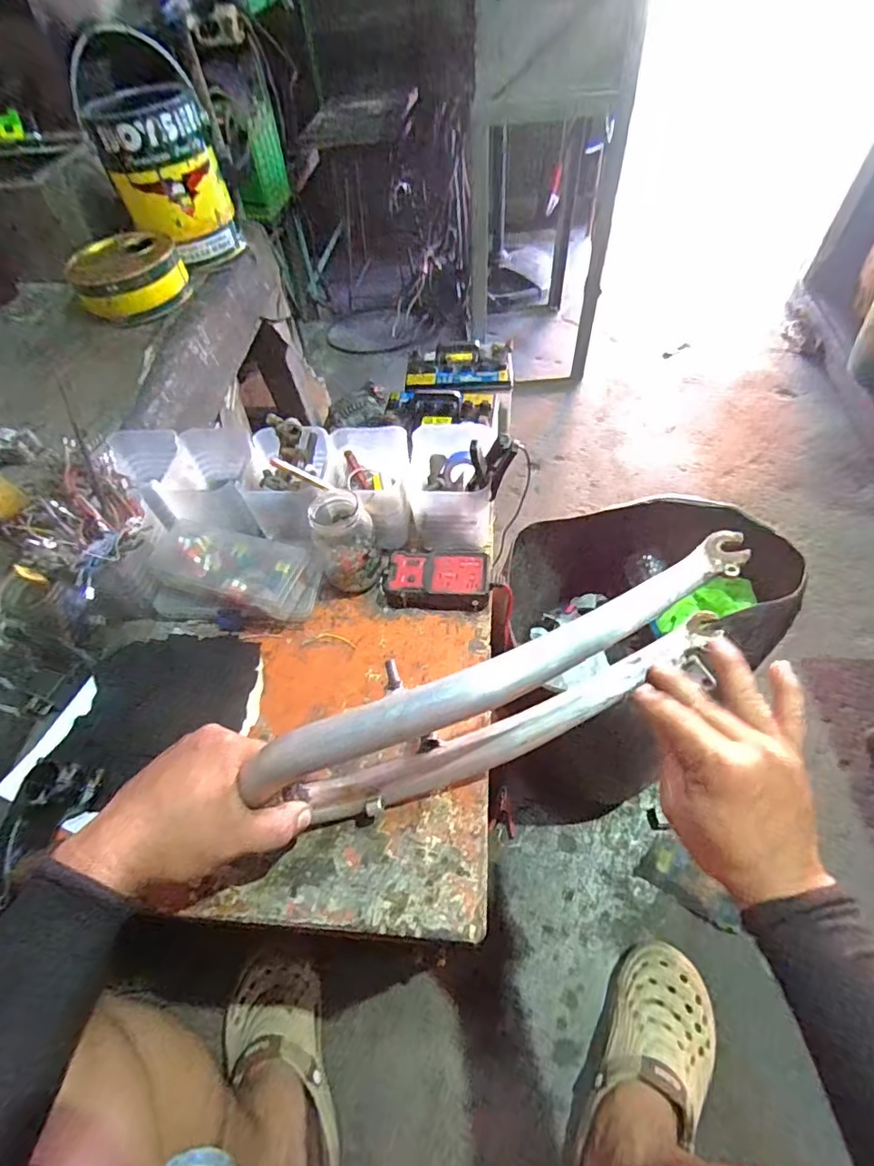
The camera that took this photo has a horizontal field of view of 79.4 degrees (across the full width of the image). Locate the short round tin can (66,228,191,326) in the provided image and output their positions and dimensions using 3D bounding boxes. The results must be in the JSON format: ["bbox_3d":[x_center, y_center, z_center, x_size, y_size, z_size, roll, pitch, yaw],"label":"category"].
[{"bbox_3d":[-0.471,-0.472,0.817,0.162,0.062,0.170,-28,58,-14],"label":"short round tin can"}]

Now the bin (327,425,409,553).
[{"bbox_3d":[-0.075,-0.108,0.592,0.088,0.082,0.117,-1,55,4],"label":"bin"}]

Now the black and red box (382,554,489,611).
[{"bbox_3d":[-0.001,0.000,0.554,0.109,0.028,0.061,5,56,8],"label":"black and red box"}]

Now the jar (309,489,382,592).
[{"bbox_3d":[-0.096,-0.041,0.548,0.061,0.100,0.074,-20,56,-9],"label":"jar"}]

